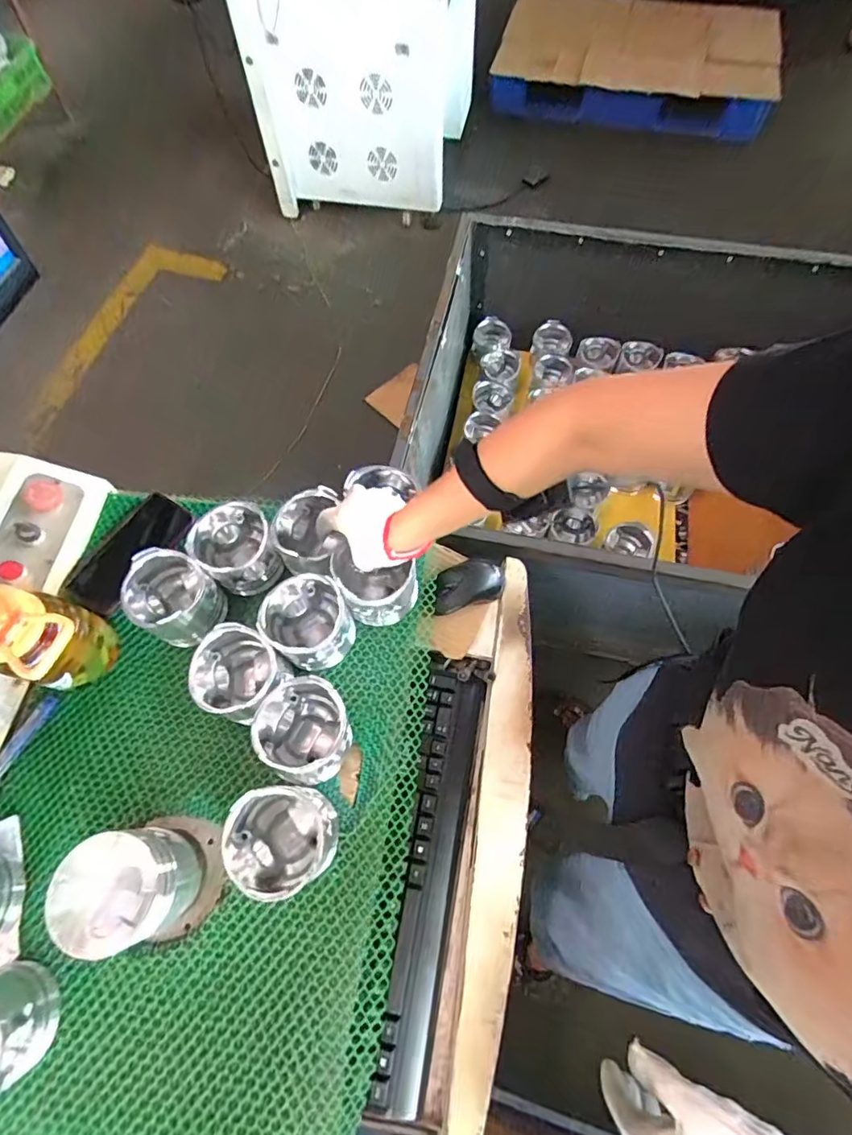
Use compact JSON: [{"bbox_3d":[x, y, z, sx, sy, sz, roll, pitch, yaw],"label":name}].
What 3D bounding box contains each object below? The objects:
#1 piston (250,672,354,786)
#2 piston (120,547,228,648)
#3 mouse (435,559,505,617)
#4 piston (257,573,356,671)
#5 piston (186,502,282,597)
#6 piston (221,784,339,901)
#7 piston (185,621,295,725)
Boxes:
[{"bbox_3d":[-0.122,0.167,0.548,0.086,0.085,0.089,0,65,1],"label":"piston"},{"bbox_3d":[-0.293,0.037,0.616,0.085,0.086,0.083,0,65,1],"label":"piston"},{"bbox_3d":[0.054,0.022,0.708,0.103,0.030,0.056,-21,67,-8],"label":"mouse"},{"bbox_3d":[-0.132,0.064,0.604,0.083,0.087,0.087,0,65,1],"label":"piston"},{"bbox_3d":[-0.225,-0.021,0.646,0.089,0.079,0.086,0,65,1],"label":"piston"},{"bbox_3d":[-0.134,0.258,0.509,0.085,0.080,0.087,0,65,1],"label":"piston"},{"bbox_3d":[-0.199,0.115,0.572,0.091,0.070,0.091,0,65,1],"label":"piston"}]

